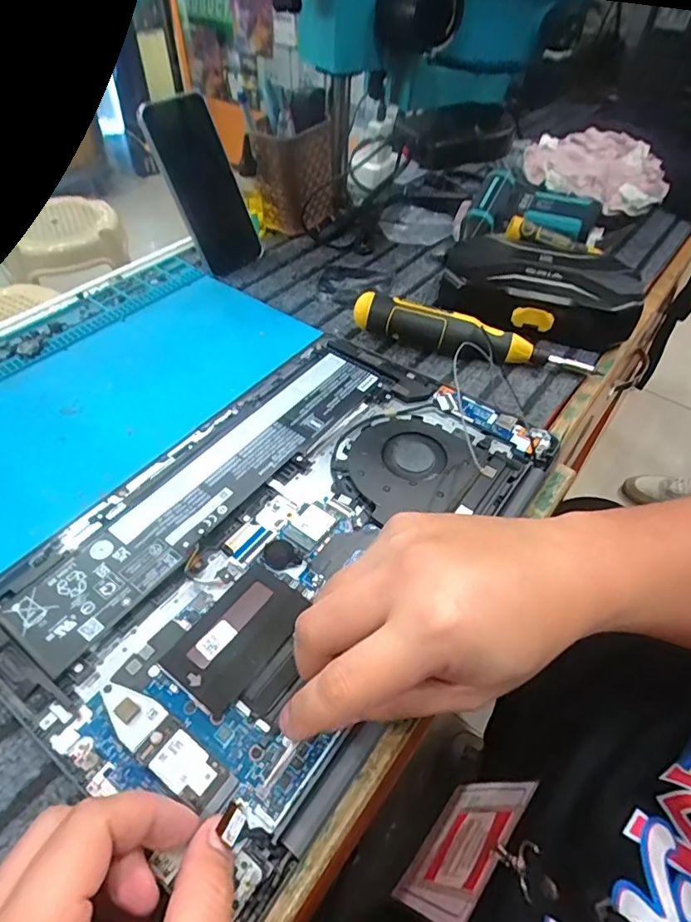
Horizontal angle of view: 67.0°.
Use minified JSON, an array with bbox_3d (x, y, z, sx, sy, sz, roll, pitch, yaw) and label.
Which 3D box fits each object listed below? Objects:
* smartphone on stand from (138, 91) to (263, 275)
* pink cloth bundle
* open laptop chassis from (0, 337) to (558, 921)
[{"bbox_3d":[-0.143,-0.281,0.541,0.015,0.162,0.077,18,49,41],"label":"smartphone on stand"},{"bbox_3d":[0.297,-0.339,0.612,0.152,0.043,0.133,-13,49,-10],"label":"pink cloth bundle"},{"bbox_3d":[-0.033,0.037,0.344,0.226,0.016,0.344,28,55,24],"label":"open laptop chassis"}]

